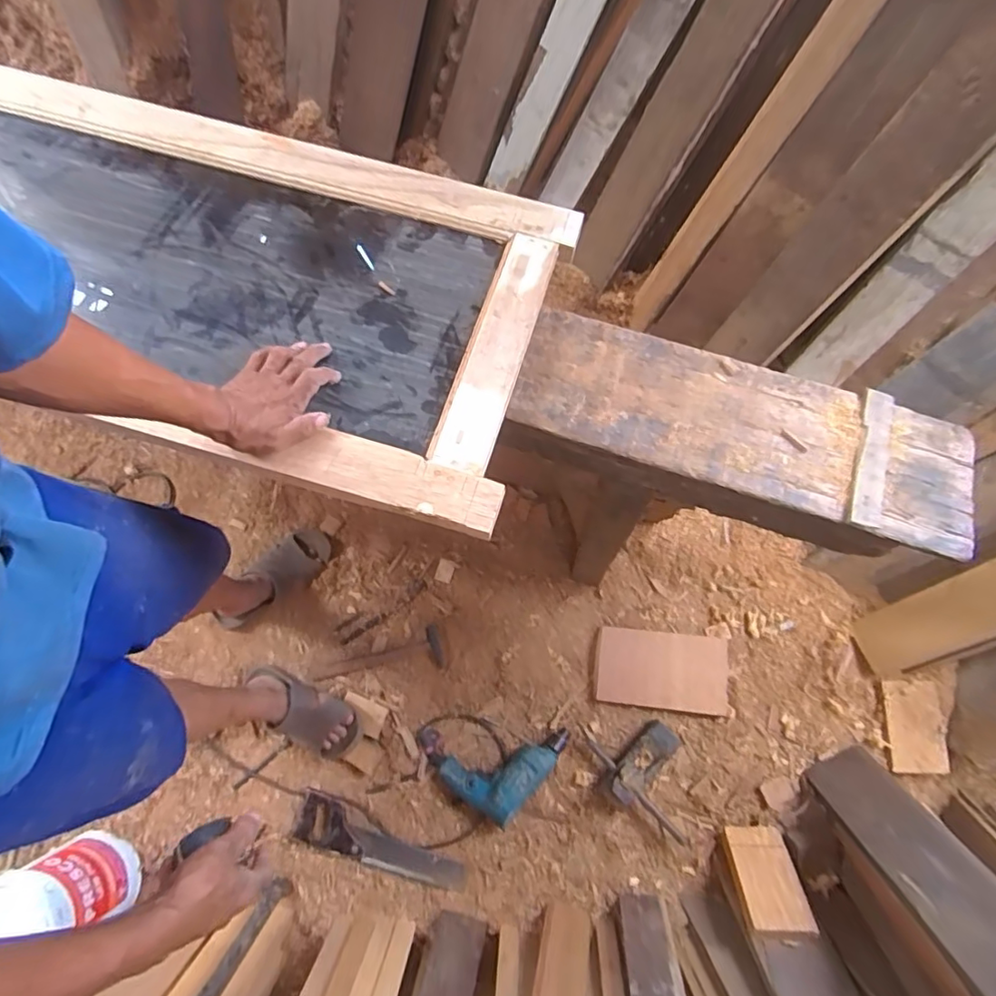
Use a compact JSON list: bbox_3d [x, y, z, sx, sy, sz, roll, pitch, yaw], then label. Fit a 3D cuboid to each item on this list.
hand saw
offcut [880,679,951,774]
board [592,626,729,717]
[{"bbox_3d":[-0.227,0.674,1.083,0.344,0.021,0.089,16,73,6],"label":"hand saw"},{"bbox_3d":[0.809,0.442,1.077,0.107,0.013,0.165,5,72,2],"label":"offcut"},{"bbox_3d":[0.338,0.359,1.162,0.263,0.024,0.151,3,73,15],"label":"board"}]

